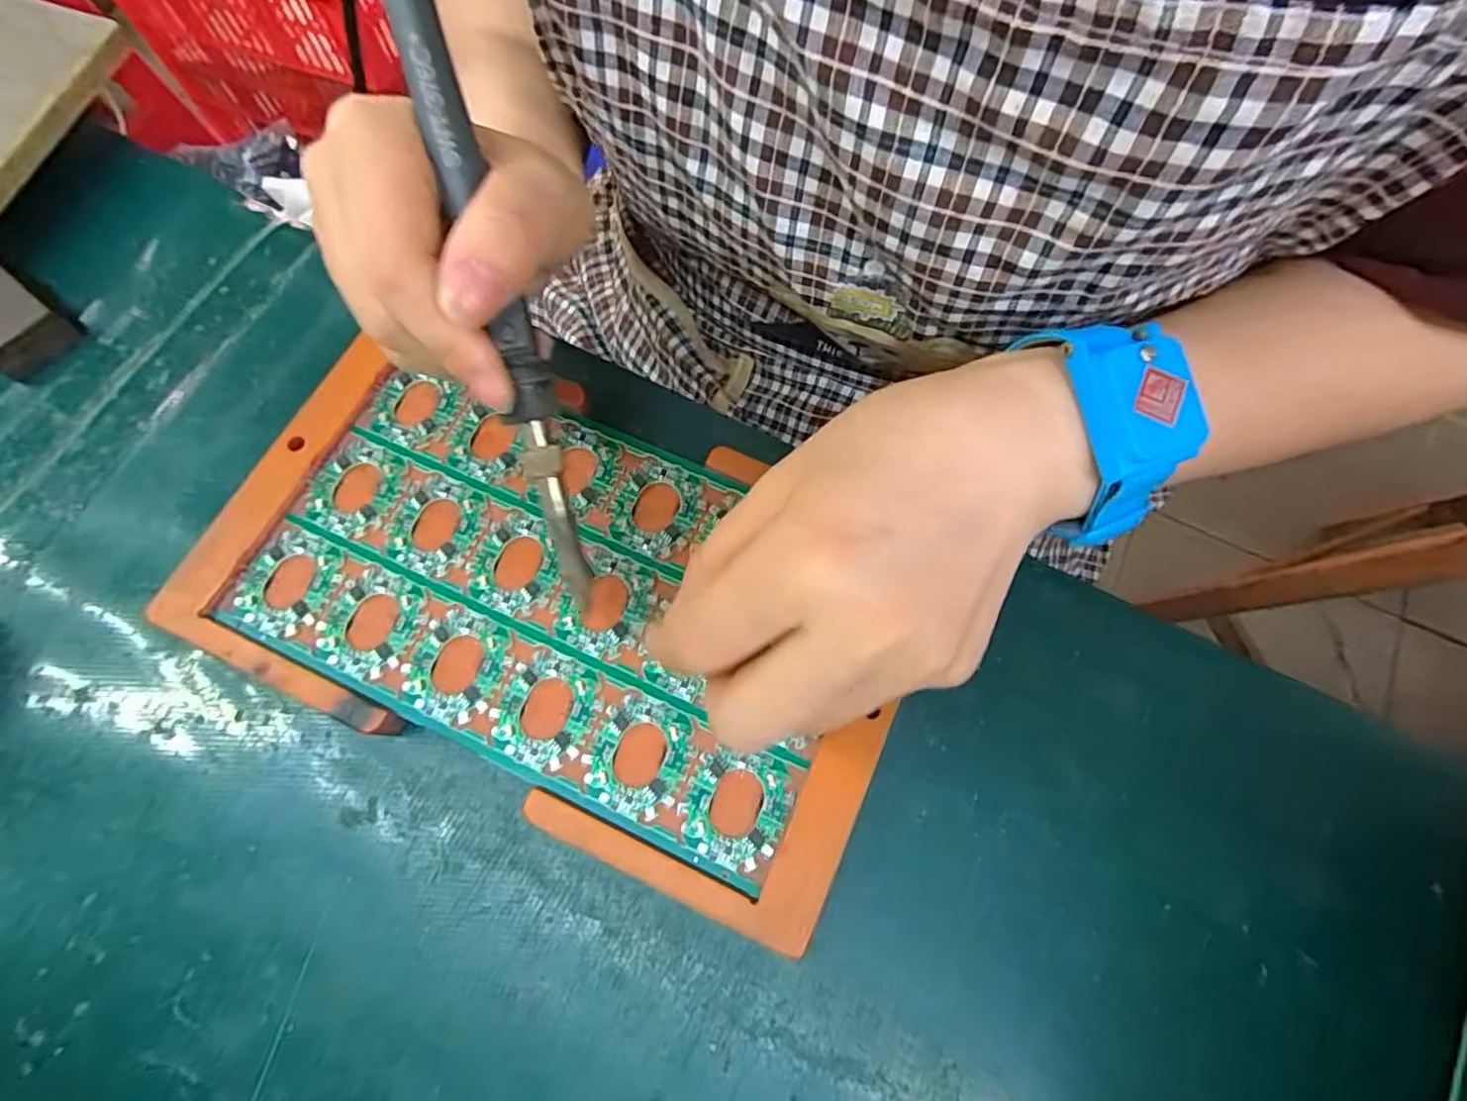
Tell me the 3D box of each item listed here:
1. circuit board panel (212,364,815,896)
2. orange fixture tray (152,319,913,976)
[{"bbox_3d":[-0.062,0.013,0.222,0.201,0.004,0.117,24,73,7],"label":"circuit board panel"},{"bbox_3d":[-0.061,0.013,0.221,0.235,0.007,0.132,25,73,8],"label":"orange fixture tray"}]

